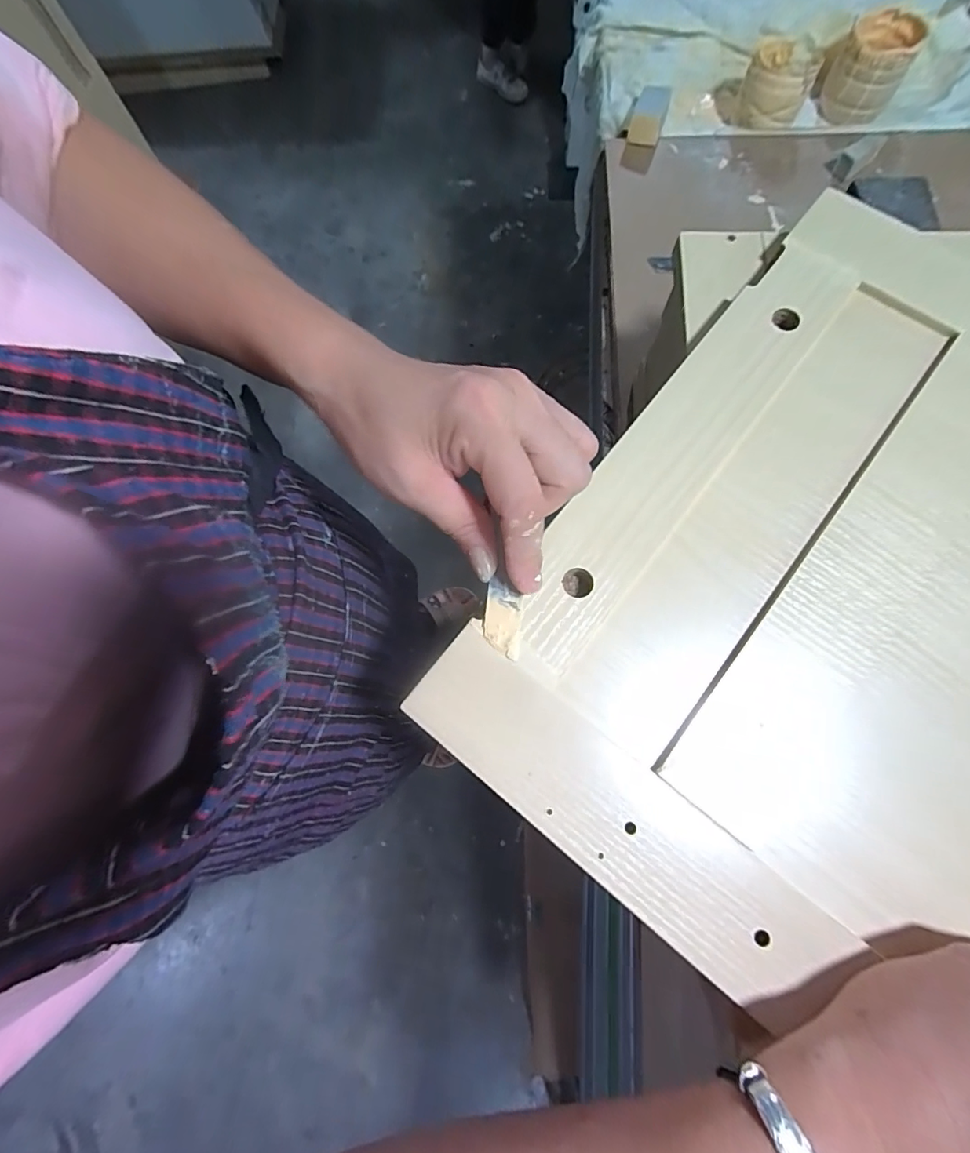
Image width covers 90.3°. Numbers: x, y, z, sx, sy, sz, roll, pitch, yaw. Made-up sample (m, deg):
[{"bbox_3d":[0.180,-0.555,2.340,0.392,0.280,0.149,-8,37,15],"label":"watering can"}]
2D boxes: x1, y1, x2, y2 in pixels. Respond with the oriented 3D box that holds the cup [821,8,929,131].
[{"bbox_3d":[0.398,-0.528,0.500,0.071,0.052,0.079,29,78,10],"label":"cup"}]

